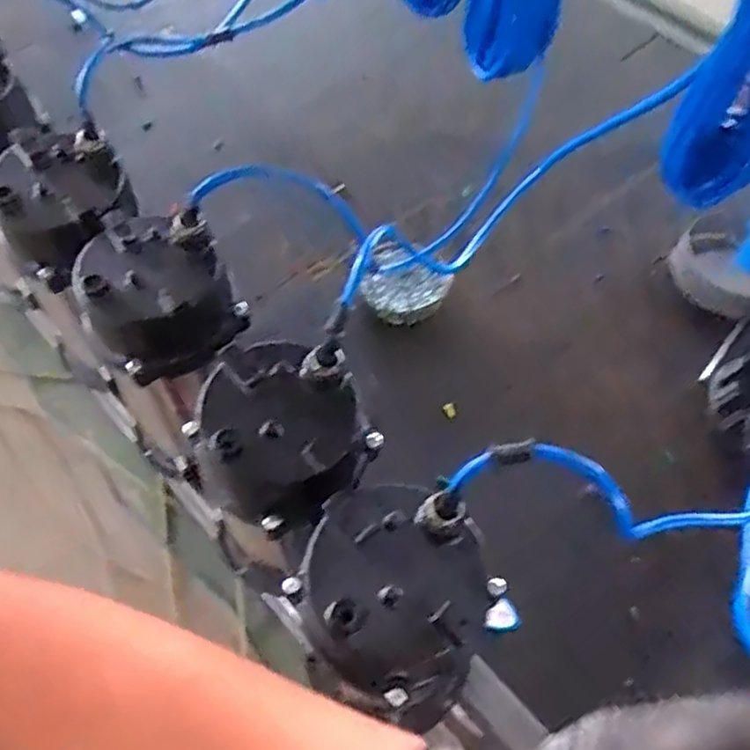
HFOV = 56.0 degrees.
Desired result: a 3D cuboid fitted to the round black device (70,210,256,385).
[{"bbox_3d":[-0.176,-0.066,0.566,0.110,0.093,0.100,1,59,-1],"label":"round black device"}]

